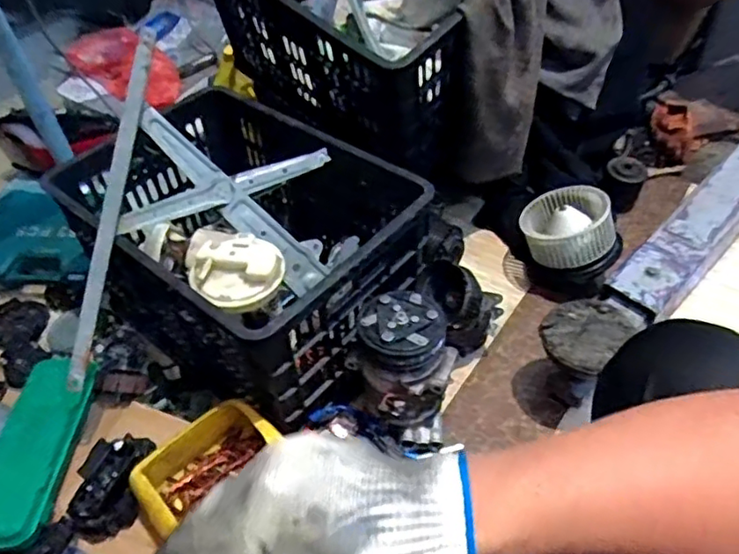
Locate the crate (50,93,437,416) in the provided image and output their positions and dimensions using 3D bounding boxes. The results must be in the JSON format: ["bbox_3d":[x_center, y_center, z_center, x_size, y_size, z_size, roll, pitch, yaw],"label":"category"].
[{"bbox_3d":[-0.203,-0.064,0.951,0.521,0.260,0.358,27,55,27],"label":"crate"}]

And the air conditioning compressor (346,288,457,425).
[{"bbox_3d":[0.044,0.115,0.832,0.116,0.154,0.121,-3,47,3],"label":"air conditioning compressor"}]

